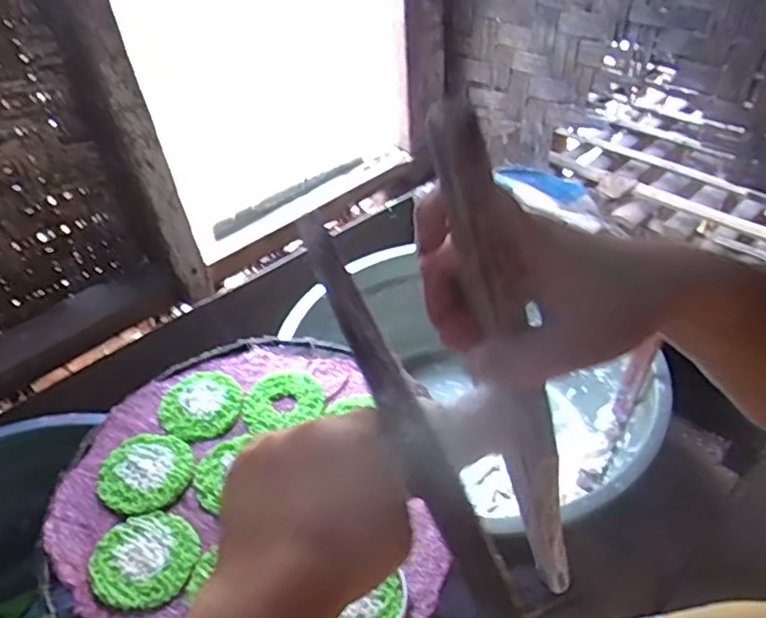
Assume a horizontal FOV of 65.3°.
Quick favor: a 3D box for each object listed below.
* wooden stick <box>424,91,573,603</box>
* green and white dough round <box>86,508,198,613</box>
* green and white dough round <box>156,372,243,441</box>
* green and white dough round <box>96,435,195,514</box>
[{"bbox_3d":[0.068,0.054,0.281,0.025,0.308,0.018,3,40,31],"label":"wooden stick"},{"bbox_3d":[-0.192,0.202,0.486,0.080,0.009,0.079,-2,42,2],"label":"green and white dough round"},{"bbox_3d":[-0.183,0.095,0.605,0.080,0.006,0.077,-2,42,2],"label":"green and white dough round"},{"bbox_3d":[-0.215,0.148,0.546,0.079,0.009,0.079,-2,42,2],"label":"green and white dough round"}]

